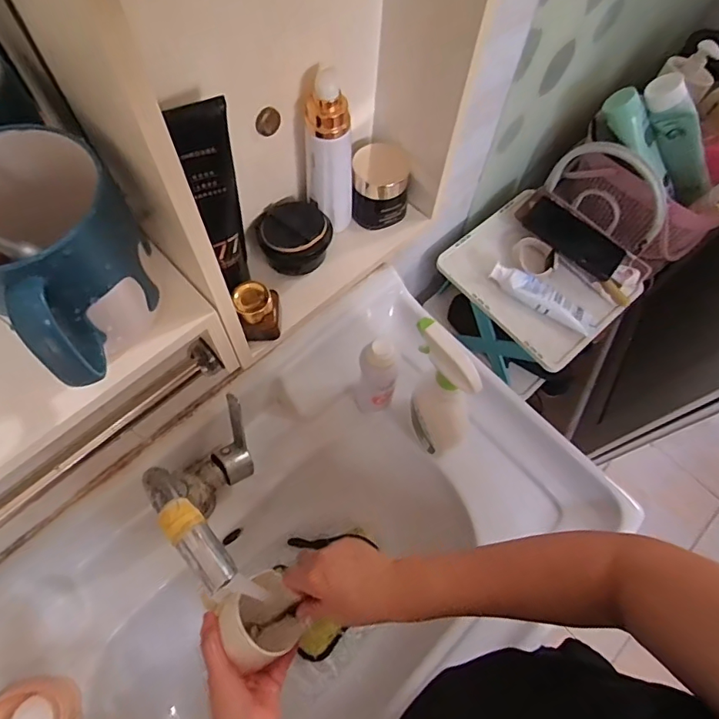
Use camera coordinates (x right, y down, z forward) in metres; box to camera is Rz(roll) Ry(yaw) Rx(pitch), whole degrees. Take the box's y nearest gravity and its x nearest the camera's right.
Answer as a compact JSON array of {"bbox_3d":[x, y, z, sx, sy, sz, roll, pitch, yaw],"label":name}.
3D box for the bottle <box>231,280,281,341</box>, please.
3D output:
[{"bbox_3d":[-0.081,-0.039,0.389,0.033,0.043,0.032,-6,67,-5],"label":"bottle"}]

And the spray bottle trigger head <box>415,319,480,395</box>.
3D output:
[{"bbox_3d":[0.086,0.001,0.486,0.084,0.060,0.021,43,71,15],"label":"spray bottle trigger head"}]

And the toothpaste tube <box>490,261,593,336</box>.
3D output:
[{"bbox_3d":[0.287,-0.098,0.756,0.173,0.027,0.038,28,68,9],"label":"toothpaste tube"}]

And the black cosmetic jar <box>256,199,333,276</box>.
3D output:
[{"bbox_3d":[-0.056,-0.108,0.417,0.061,0.037,0.063,1,66,-2],"label":"black cosmetic jar"}]

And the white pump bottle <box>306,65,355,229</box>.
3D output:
[{"bbox_3d":[-0.023,-0.159,0.391,0.036,0.129,0.031,3,66,-1],"label":"white pump bottle"}]

